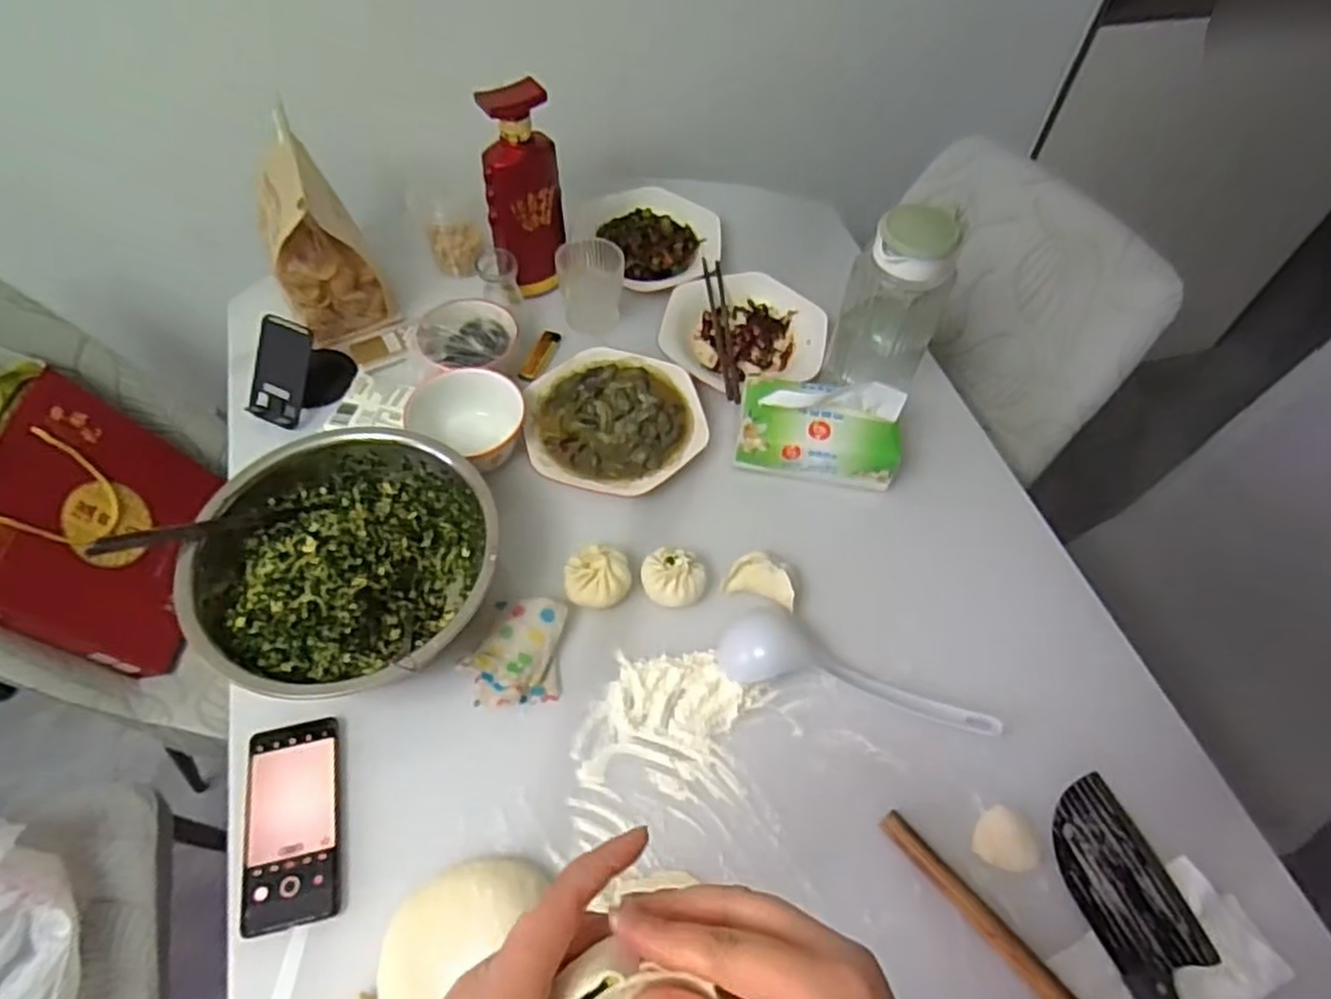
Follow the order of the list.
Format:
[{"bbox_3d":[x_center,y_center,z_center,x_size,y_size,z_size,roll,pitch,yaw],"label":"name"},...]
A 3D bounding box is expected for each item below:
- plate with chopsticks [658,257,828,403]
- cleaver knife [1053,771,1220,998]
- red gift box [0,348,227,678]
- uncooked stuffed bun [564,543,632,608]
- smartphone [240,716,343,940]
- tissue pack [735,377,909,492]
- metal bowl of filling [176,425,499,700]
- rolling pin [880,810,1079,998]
[{"bbox_3d":[0.095,-0.203,0.957,0.201,0.027,0.196,1,56,-2],"label":"plate with chopsticks"},{"bbox_3d":[0.390,0.350,0.612,0.086,0.019,0.243,-15,58,-13],"label":"cleaver knife"},{"bbox_3d":[-0.698,0.016,0.924,0.053,0.338,0.297,-15,53,23],"label":"red gift box"},{"bbox_3d":[-0.065,0.077,0.752,0.061,0.032,0.064,1,56,-2],"label":"uncooked stuffed bun"},{"bbox_3d":[-0.306,0.262,0.633,0.073,0.010,0.159,-9,57,-9],"label":"smartphone"},{"bbox_3d":[0.167,-0.080,0.834,0.171,0.082,0.094,7,56,2],"label":"tissue pack"},{"bbox_3d":[-0.286,0.061,0.706,0.255,0.102,0.251,1,56,-2],"label":"metal bowl of filling"},{"bbox_3d":[0.263,0.342,0.604,0.023,0.017,0.229,-35,64,-23],"label":"rolling pin"}]

